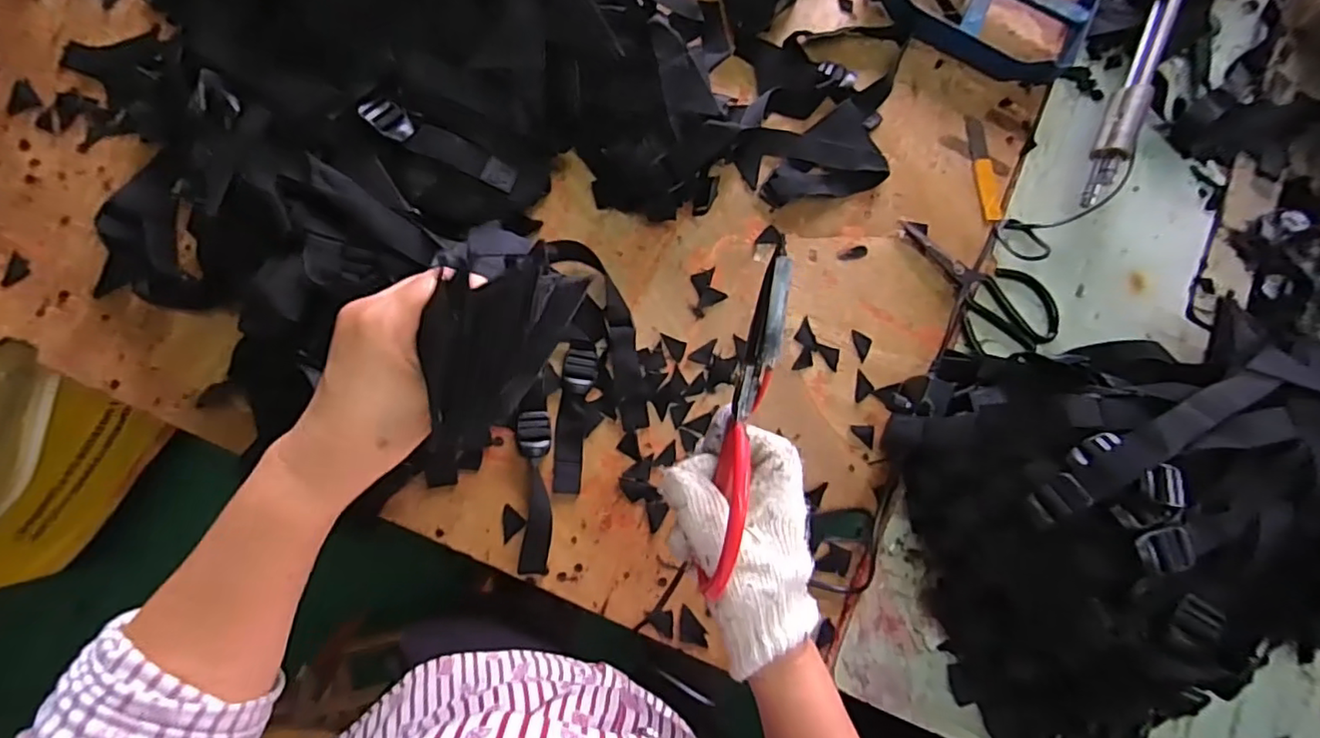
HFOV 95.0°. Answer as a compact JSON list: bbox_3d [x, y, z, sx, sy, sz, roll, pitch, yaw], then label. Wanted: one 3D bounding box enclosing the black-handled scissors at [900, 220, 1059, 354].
[{"bbox_3d":[0.314,-0.089,0.584,0.094,0.016,0.159,-25,87,-7],"label":"black-handled scissors"}]

